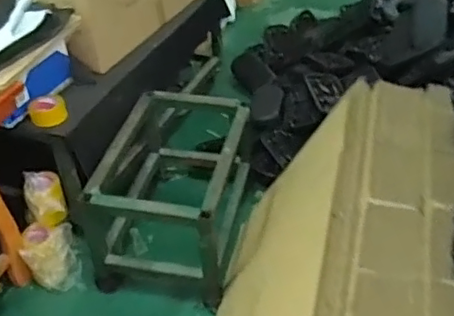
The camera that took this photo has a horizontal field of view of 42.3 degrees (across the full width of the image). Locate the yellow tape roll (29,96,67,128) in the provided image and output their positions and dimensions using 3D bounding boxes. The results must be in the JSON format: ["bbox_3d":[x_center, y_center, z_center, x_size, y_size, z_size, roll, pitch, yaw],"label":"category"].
[{"bbox_3d":[-0.554,-0.144,1.822,0.108,0.062,0.108,-1,39,1],"label":"yellow tape roll"}]

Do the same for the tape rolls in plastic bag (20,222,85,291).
[{"bbox_3d":[-0.562,0.312,1.883,0.159,0.160,0.156,-11,40,-11],"label":"tape rolls in plastic bag"}]

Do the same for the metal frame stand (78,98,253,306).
[{"bbox_3d":[-0.159,0.076,1.967,0.382,0.348,0.653,6,40,10],"label":"metal frame stand"}]

